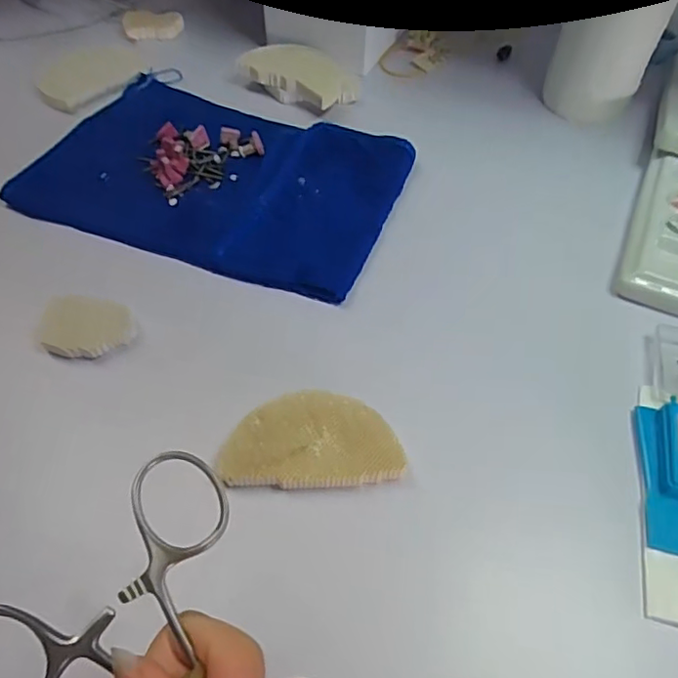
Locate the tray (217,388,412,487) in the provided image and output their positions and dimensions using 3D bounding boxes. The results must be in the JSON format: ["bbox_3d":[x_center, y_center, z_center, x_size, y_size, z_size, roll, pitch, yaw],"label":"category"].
[{"bbox_3d":[-0.012,0.043,0.249,0.074,0.009,0.041,-2,54,-3],"label":"tray"}]

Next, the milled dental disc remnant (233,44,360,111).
[{"bbox_3d":[-0.028,-0.187,0.406,0.077,0.022,0.039,31,59,19],"label":"milled dental disc remnant"}]

